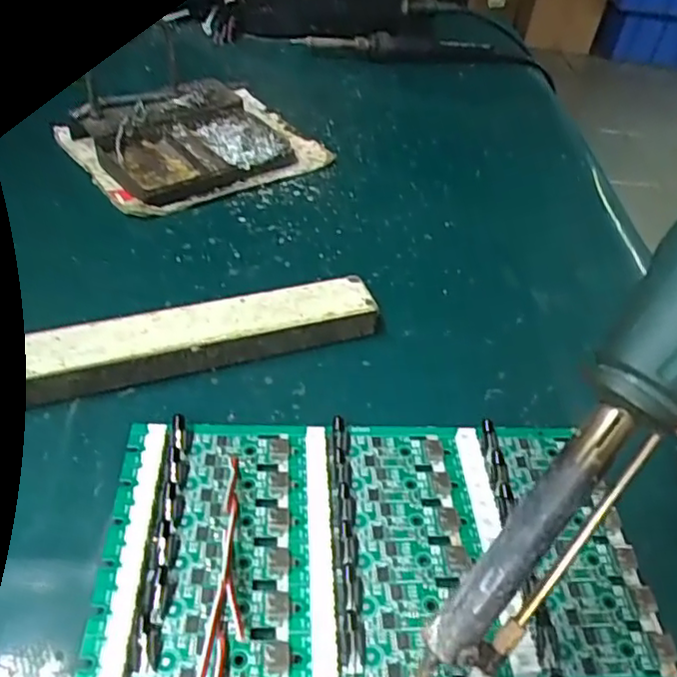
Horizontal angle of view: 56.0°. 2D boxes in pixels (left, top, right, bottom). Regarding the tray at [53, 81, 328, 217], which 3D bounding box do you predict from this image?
[{"bbox_3d":[-0.093,-0.134,0.425,0.148,0.031,0.107,-24,51,-30],"label":"tray"}]

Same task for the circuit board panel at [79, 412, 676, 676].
[{"bbox_3d":[0.013,0.072,0.229,0.185,0.008,0.102,2,43,-6],"label":"circuit board panel"}]

